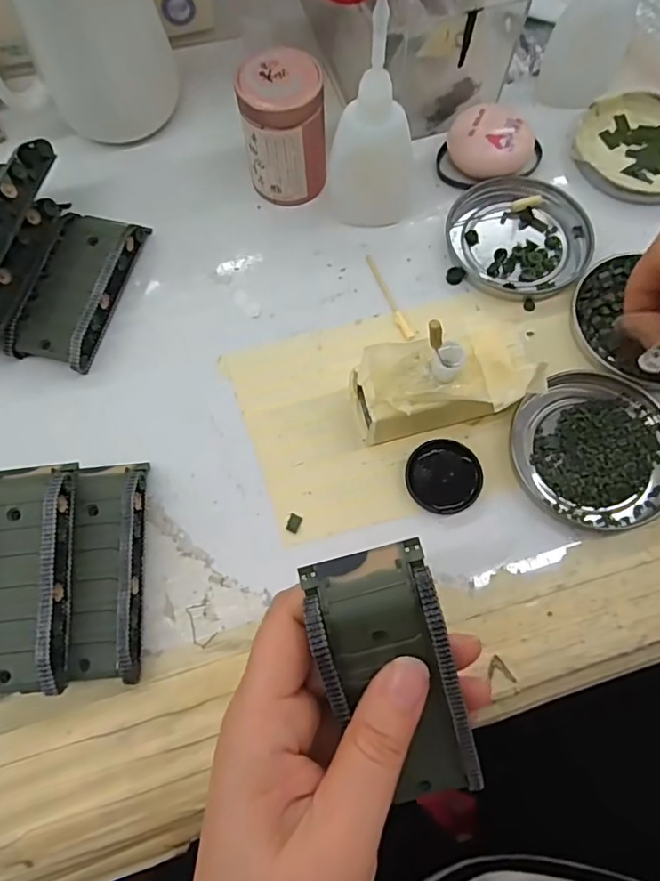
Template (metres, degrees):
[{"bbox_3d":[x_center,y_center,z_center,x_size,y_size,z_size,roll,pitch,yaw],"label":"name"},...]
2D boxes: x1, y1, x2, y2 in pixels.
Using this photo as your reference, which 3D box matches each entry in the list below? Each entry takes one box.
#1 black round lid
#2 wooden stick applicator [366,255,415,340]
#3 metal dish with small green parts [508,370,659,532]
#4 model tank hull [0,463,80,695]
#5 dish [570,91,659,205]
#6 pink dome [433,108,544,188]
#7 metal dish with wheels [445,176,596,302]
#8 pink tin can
[{"bbox_3d":[0.054,0.018,0.267,0.035,0.008,0.035,0,69,1],"label":"black round lid"},{"bbox_3d":[0.032,-0.080,0.306,0.006,0.004,0.059,-21,70,-7],"label":"wooden stick applicator"},{"bbox_3d":[0.129,0.003,0.270,0.077,0.009,0.077,0,69,1],"label":"metal dish with small green parts"},{"bbox_3d":[-0.136,0.058,0.241,0.045,0.028,0.095,-5,69,-1],"label":"model tank hull"},{"bbox_3d":[0.189,-0.177,0.335,0.078,0.011,0.080,0,69,1],"label":"dish"},{"bbox_3d":[0.093,-0.172,0.327,0.054,0.024,0.039,-12,69,-3],"label":"pink dome"},{"bbox_3d":[0.106,-0.115,0.315,0.077,0.008,0.078,0,69,1],"label":"metal dish with wheels"},{"bbox_3d":[-0.024,-0.168,0.306,0.043,0.066,0.036,-4,69,0],"label":"pink tin can"}]

